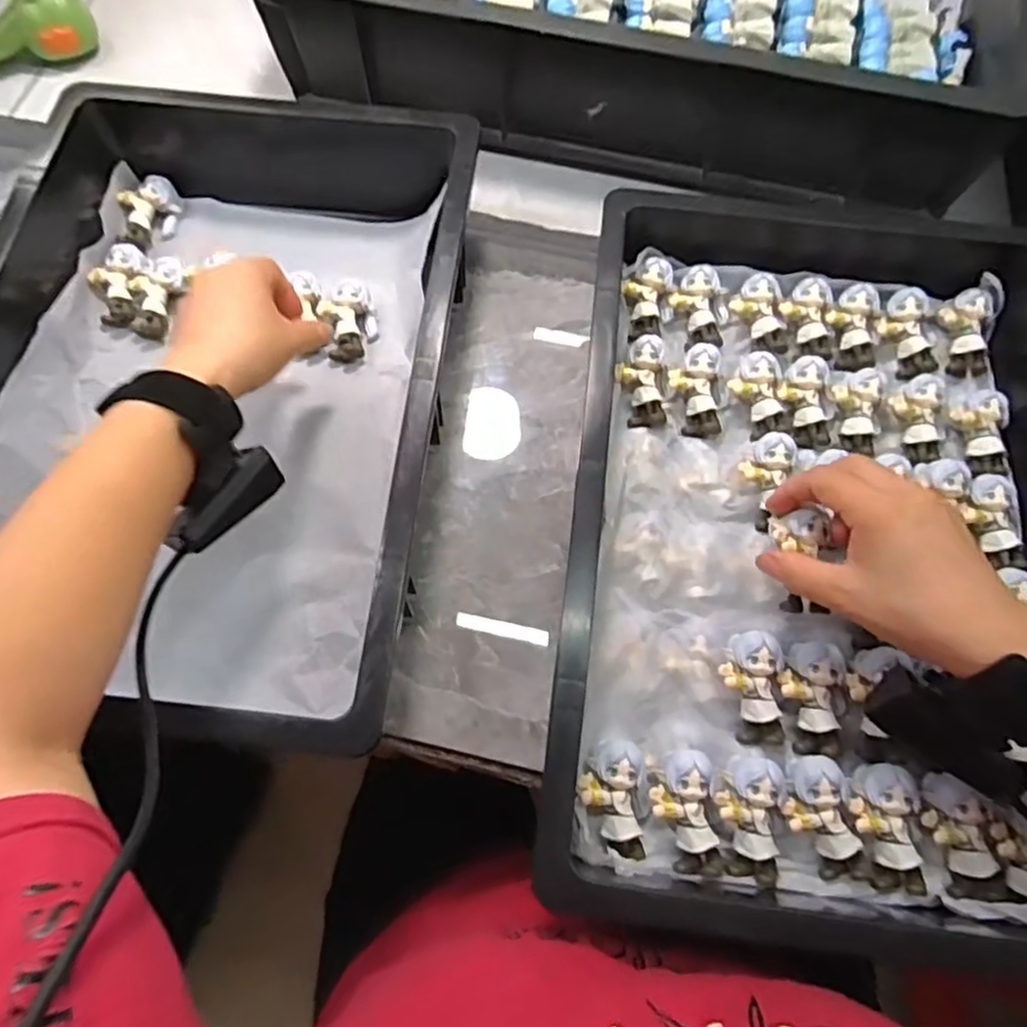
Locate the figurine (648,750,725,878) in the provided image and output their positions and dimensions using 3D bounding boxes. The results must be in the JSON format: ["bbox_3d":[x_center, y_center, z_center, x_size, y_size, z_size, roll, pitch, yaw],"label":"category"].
[{"bbox_3d":[0.093,0.163,0.375,0.033,0.021,0.063,-9,85,-4],"label":"figurine"}]

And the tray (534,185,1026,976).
[{"bbox_3d":[0.188,-0.004,0.422,0.297,0.077,0.459,7,69,2],"label":"tray"}]

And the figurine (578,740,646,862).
[{"bbox_3d":[0.055,0.156,0.377,0.036,0.024,0.058,-3,69,-2],"label":"figurine"}]

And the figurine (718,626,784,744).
[{"bbox_3d":[0.139,0.100,0.396,0.032,0.022,0.063,-5,77,18],"label":"figurine"}]

